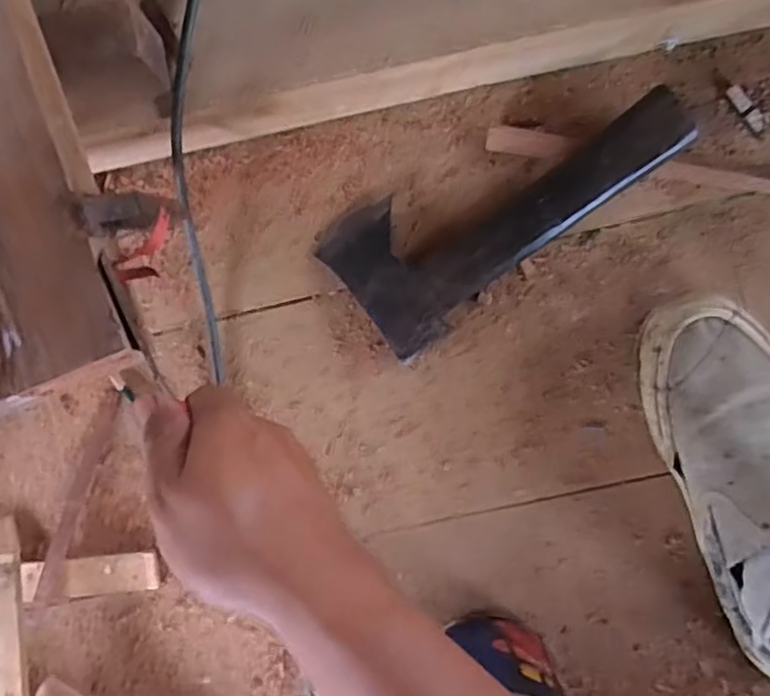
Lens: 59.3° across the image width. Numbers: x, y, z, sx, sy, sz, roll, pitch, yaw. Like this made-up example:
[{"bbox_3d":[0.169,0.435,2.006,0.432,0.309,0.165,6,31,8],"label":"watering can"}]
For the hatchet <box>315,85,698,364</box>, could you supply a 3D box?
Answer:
[{"bbox_3d":[0.085,-0.110,0.495,0.262,0.039,0.114,-35,88,3],"label":"hatchet"}]

